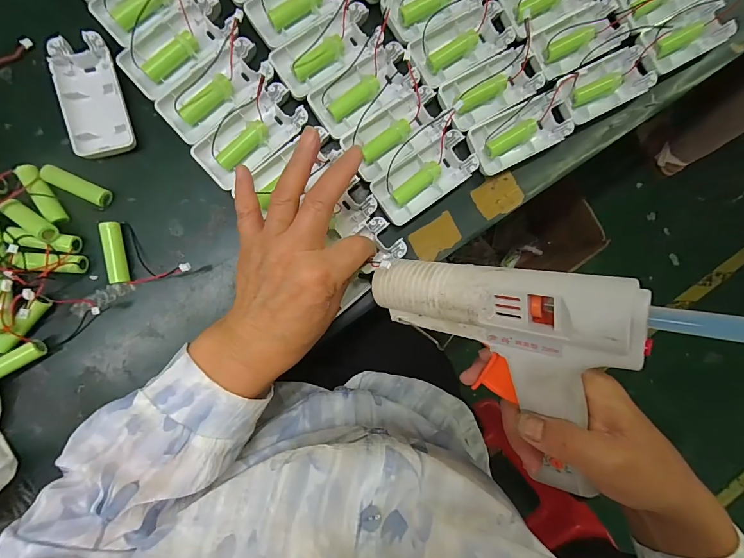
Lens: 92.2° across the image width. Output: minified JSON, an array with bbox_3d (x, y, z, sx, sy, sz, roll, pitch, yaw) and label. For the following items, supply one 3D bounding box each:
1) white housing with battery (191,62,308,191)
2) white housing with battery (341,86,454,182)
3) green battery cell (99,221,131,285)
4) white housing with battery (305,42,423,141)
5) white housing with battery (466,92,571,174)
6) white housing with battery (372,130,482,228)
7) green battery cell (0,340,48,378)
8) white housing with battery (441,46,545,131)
[{"bbox_3d":[-0.100,-0.121,0.300,0.053,0.017,0.097,41,85,-5],"label":"white housing with battery"},{"bbox_3d":[0.022,-0.127,0.313,0.090,0.017,0.046,-36,93,-6],"label":"white housing with battery"},{"bbox_3d":[-0.209,-0.022,0.291,0.014,0.014,0.050,-10,91,-7],"label":"green battery cell"},{"bbox_3d":[-0.006,-0.162,0.309,0.092,0.014,0.047,-34,93,-6],"label":"white housing with battery"},{"bbox_3d":[0.133,-0.130,0.320,0.094,0.016,0.045,-28,93,-6],"label":"white housing with battery"},{"bbox_3d":[0.046,-0.088,0.318,0.091,0.020,0.044,-35,93,-6],"label":"white housing with battery"},{"bbox_3d":[-0.281,0.065,0.277,0.050,0.017,0.013,-32,93,-6],"label":"green battery cell"},{"bbox_3d":[0.105,-0.169,0.320,0.089,0.019,0.044,-30,93,-6],"label":"white housing with battery"}]

